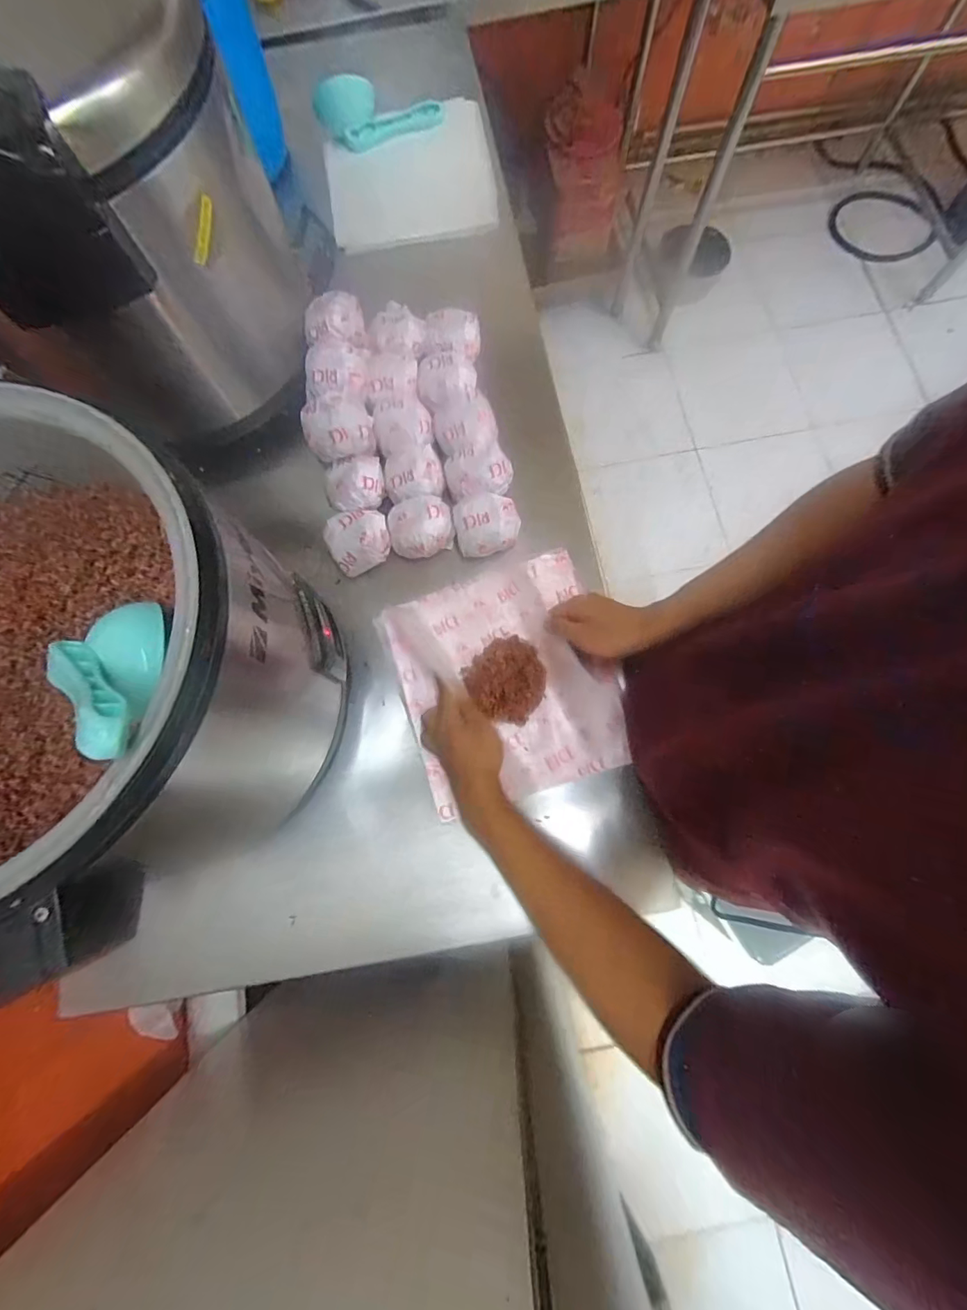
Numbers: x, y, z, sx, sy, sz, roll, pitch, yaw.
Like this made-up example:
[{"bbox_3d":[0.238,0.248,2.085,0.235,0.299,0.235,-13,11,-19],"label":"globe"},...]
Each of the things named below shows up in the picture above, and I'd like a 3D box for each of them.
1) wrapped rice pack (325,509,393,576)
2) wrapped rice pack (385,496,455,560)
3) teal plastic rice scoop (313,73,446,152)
[{"bbox_3d":[-0.159,-0.147,0.624,0.078,0.041,0.076,-23,77,-4],"label":"wrapped rice pack"},{"bbox_3d":[-0.080,-0.165,0.625,0.080,0.053,0.070,6,77,3],"label":"wrapped rice pack"},{"bbox_3d":[-0.168,-0.879,0.789,0.200,0.082,0.050,-9,77,-1],"label":"teal plastic rice scoop"}]

